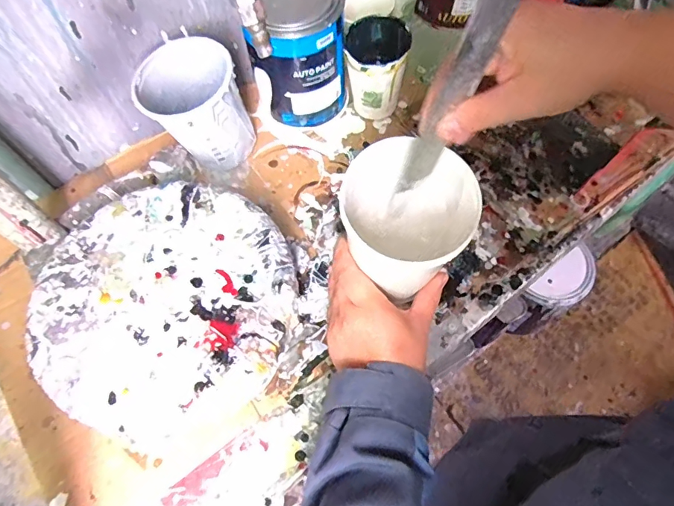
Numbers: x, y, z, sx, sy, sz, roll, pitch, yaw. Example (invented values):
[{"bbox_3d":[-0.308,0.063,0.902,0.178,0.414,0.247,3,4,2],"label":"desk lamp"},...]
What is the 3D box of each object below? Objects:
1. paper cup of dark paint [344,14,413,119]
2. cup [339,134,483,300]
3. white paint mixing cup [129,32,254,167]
[{"bbox_3d":[0.044,-0.204,0.518,0.068,0.090,0.078,4,64,4],"label":"paper cup of dark paint"},{"bbox_3d":[0.058,-0.033,0.399,0.096,0.092,0.113,-18,65,-7],"label":"cup"},{"bbox_3d":[-0.147,-0.150,0.479,0.094,0.099,0.089,-1,64,2],"label":"white paint mixing cup"}]

